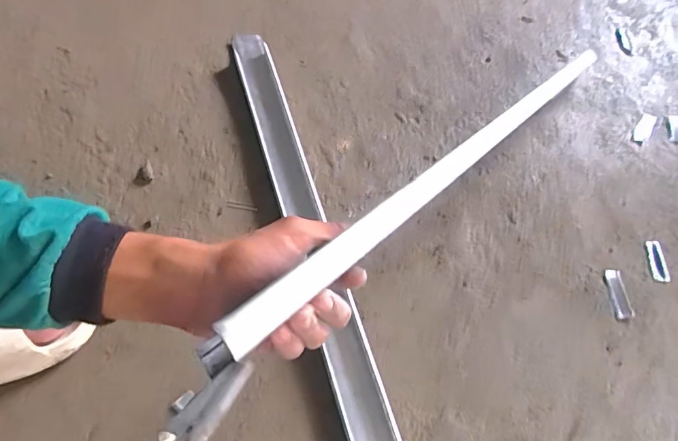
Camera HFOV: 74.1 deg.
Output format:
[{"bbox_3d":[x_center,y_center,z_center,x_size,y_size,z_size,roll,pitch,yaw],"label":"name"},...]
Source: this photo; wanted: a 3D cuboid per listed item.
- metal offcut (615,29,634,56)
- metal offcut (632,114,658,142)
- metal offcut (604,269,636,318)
[{"bbox_3d":[0.449,-0.281,0.706,0.025,0.005,0.054,0,63,-1],"label":"metal offcut"},{"bbox_3d":[0.431,-0.131,0.632,0.022,0.004,0.057,31,67,14],"label":"metal offcut"},{"bbox_3d":[0.328,0.086,0.528,0.021,0.004,0.057,-4,64,-3],"label":"metal offcut"}]

